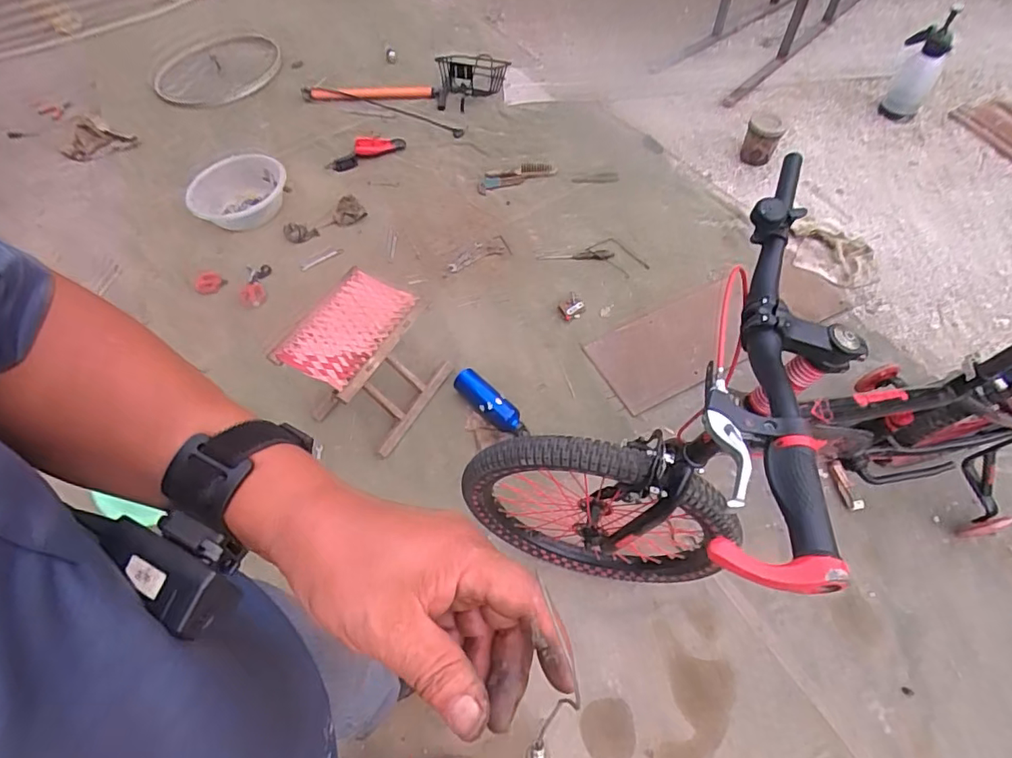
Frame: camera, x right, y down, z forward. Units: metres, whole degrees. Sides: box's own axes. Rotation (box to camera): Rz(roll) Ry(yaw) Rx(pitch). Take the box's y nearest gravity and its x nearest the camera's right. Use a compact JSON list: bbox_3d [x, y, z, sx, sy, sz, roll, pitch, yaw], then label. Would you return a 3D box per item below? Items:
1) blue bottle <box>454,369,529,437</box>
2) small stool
[{"bbox_3d":[-0.044,0.064,1.394,0.071,0.066,0.234,-40,63,-19],"label":"blue bottle"},{"bbox_3d":[-0.334,-0.039,1.339,0.288,0.288,0.309,21,62,17],"label":"small stool"}]

